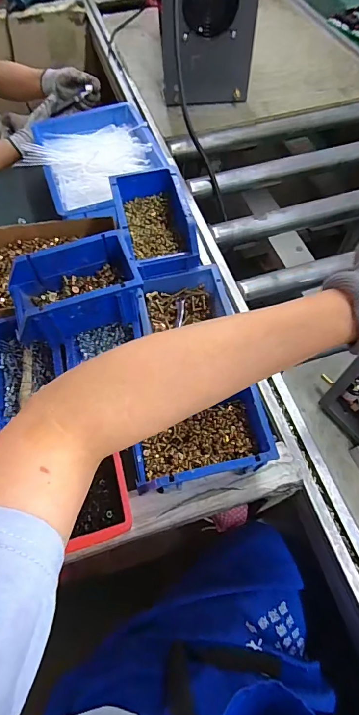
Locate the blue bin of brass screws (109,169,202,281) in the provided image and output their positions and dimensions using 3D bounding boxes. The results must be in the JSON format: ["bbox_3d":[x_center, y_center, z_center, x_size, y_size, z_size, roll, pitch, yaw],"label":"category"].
[{"bbox_3d":[-0.037,-0.202,0.545,0.100,0.057,0.172,-12,61,-5],"label":"blue bin of brass screws"}]

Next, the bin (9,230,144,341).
[{"bbox_3d":[-0.133,-0.092,0.477,0.157,0.059,0.102,-19,62,-9],"label":"bin"}]

